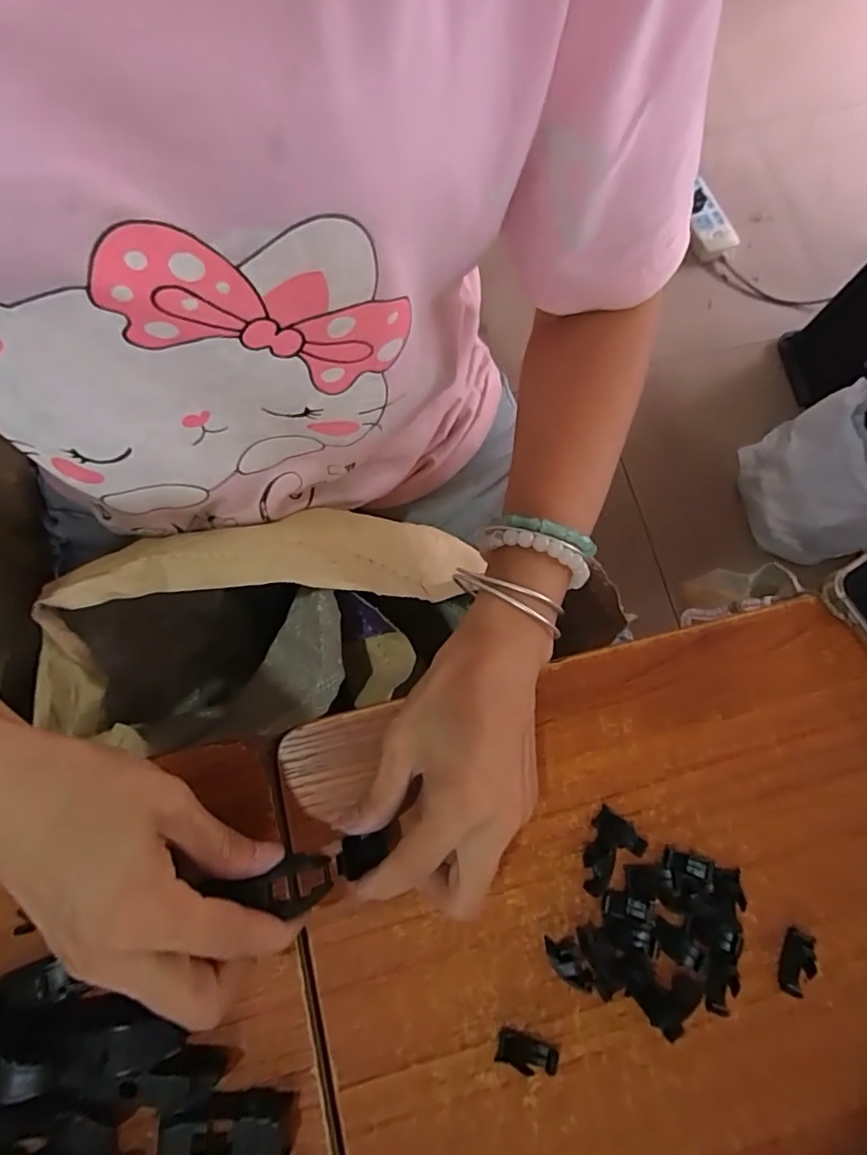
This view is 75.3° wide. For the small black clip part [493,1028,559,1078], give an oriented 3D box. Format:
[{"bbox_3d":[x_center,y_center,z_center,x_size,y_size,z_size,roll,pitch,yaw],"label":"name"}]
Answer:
[{"bbox_3d":[0.042,0.212,0.249,0.026,0.007,0.011,16,76,3],"label":"small black clip part"}]

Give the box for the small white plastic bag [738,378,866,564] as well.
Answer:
[{"bbox_3d":[0.617,-0.162,0.888,0.155,0.192,0.238,-7,77,-4],"label":"small white plastic bag"}]

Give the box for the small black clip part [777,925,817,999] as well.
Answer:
[{"bbox_3d":[0.169,0.179,0.260,0.012,0.008,0.027,23,76,5],"label":"small black clip part"}]

